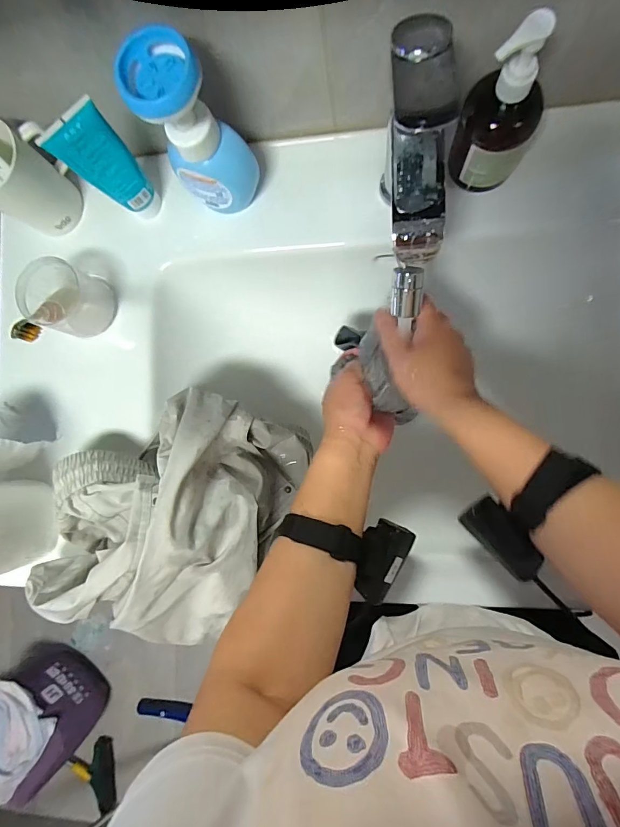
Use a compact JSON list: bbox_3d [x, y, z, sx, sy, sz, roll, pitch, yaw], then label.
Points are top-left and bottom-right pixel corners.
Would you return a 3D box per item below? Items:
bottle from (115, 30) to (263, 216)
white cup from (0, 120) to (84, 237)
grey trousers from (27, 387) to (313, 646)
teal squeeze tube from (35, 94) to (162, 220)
[{"bbox_3d":[-0.105,-0.259,0.386,0.066,0.157,0.063,-44,84,4],"label":"bottle"},{"bbox_3d":[-0.315,-0.250,0.455,0.064,0.098,0.077,36,93,7],"label":"white cup"},{"bbox_3d":[-0.156,0.108,0.443,0.219,0.151,0.275,35,93,7],"label":"grey trousers"},{"bbox_3d":[-0.207,-0.255,0.432,0.056,0.143,0.032,-38,77,5],"label":"teal squeeze tube"}]

